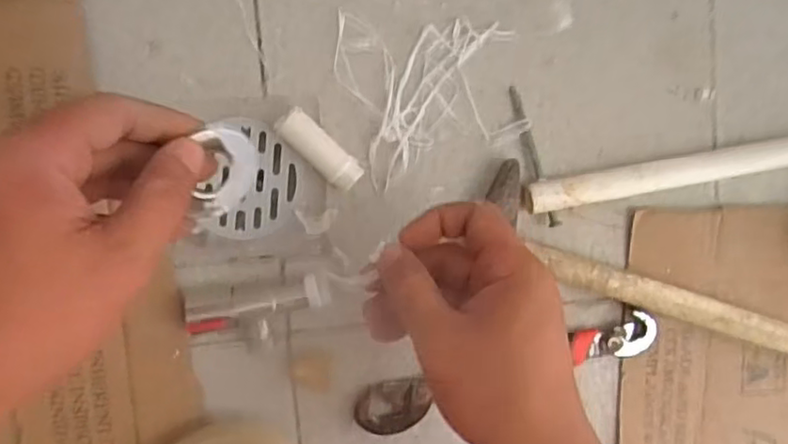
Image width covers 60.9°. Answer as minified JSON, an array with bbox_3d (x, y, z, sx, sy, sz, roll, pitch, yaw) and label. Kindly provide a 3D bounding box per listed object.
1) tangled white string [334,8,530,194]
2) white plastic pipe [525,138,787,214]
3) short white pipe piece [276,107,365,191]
[{"bbox_3d":[0.024,-0.090,0.430,0.109,0.005,0.108,-19,98,-5],"label":"tangled white string"},{"bbox_3d":[0.206,-0.035,0.451,0.240,0.019,0.022,-10,97,-6],"label":"white plastic pipe"},{"bbox_3d":[-0.046,-0.045,0.420,0.059,0.019,0.020,43,89,-9],"label":"short white pipe piece"}]

